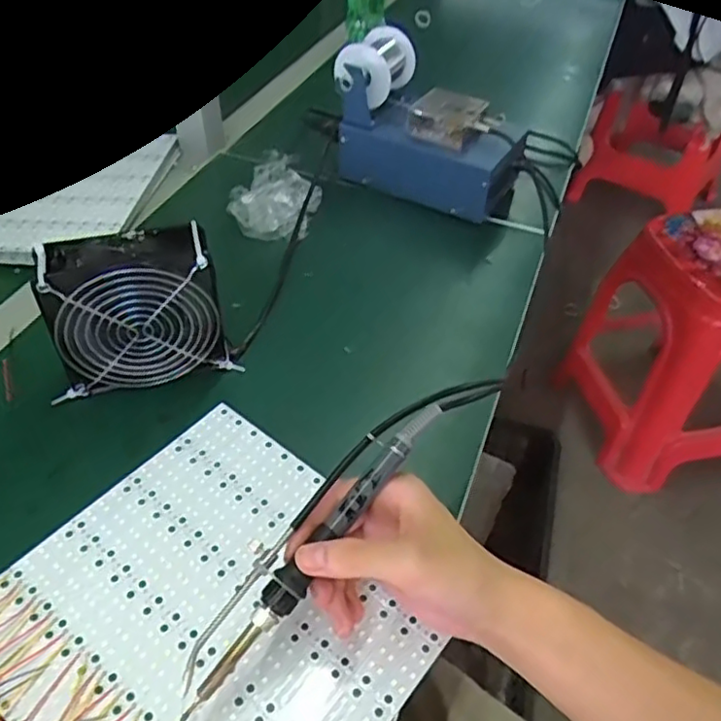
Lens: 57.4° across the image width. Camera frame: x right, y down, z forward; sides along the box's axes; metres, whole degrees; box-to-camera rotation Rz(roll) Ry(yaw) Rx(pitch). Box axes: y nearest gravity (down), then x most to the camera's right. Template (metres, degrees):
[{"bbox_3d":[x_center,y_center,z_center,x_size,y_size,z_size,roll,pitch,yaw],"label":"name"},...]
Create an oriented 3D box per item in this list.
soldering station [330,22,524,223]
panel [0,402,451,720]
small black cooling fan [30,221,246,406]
[{"bbox_3d":[0.072,-0.249,0.705,0.195,0.131,0.106,26,50,22],"label":"soldering station"},{"bbox_3d":[-0.088,0.153,0.401,0.234,0.011,0.222,30,51,26],"label":"panel"},{"bbox_3d":[-0.167,-0.033,0.495,0.128,0.122,0.045,-10,46,-12],"label":"small black cooling fan"}]

